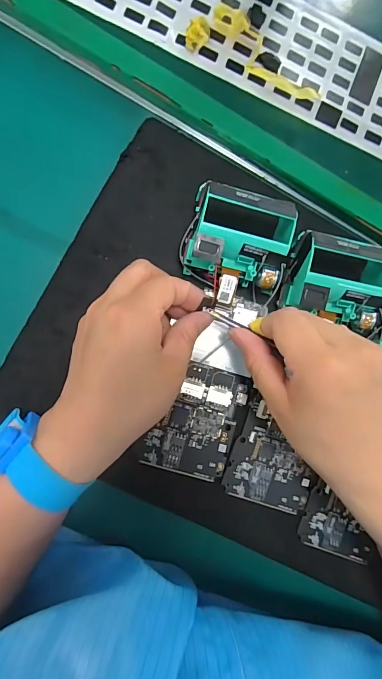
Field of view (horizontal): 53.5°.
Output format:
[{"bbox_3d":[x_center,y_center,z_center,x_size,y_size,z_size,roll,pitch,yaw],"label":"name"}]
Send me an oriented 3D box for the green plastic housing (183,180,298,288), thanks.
[{"bbox_3d":[0.032,-0.069,0.259,0.069,0.038,0.058,11,88,-9],"label":"green plastic housing"}]

